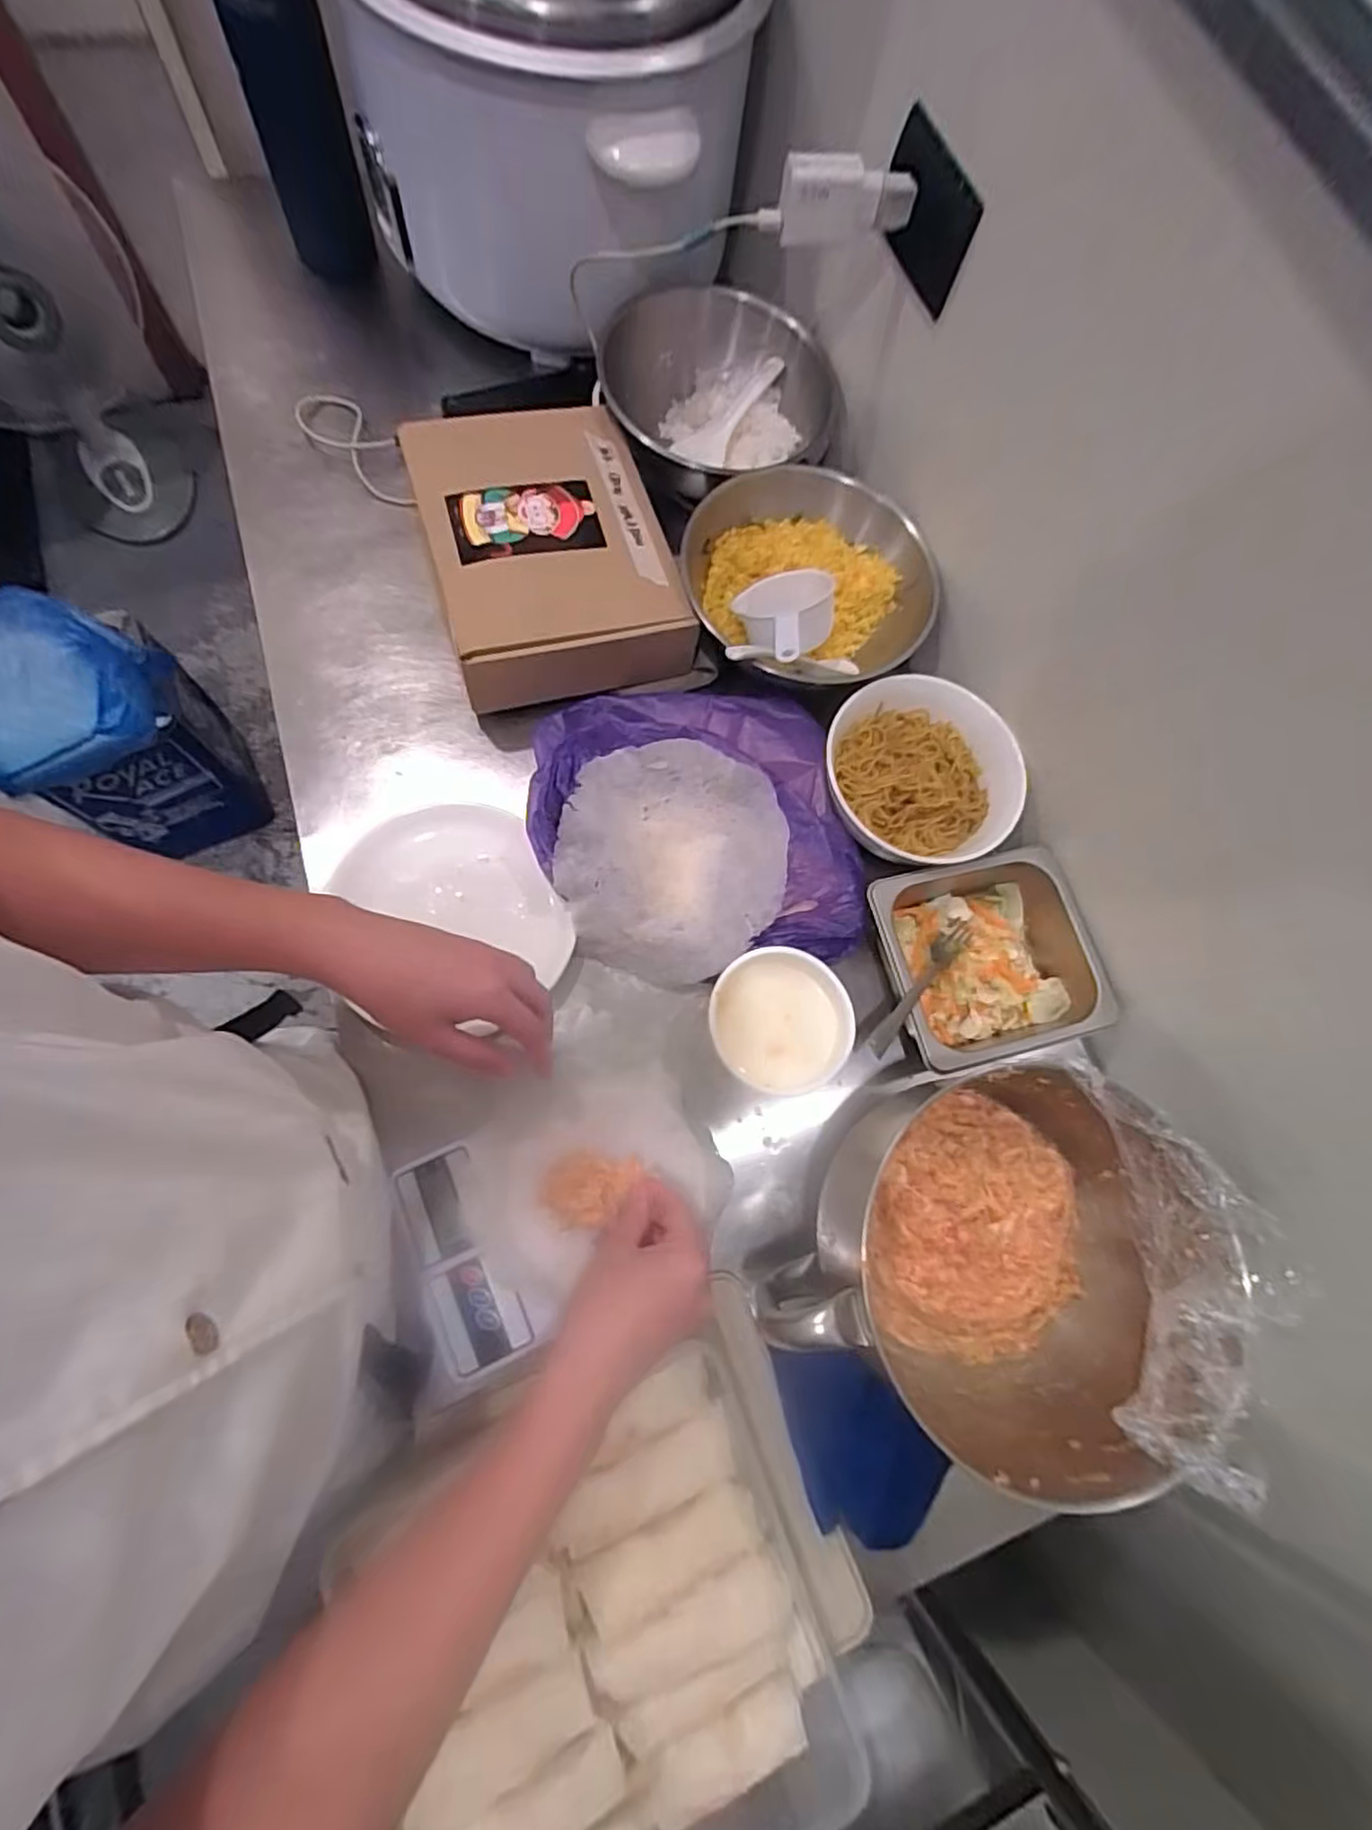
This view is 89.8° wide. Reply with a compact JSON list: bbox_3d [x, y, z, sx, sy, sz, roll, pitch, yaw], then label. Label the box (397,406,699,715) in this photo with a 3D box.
[{"bbox_3d":[-0.127,-0.338,0.624,0.197,0.082,0.260,-16,76,-12],"label":"box"}]

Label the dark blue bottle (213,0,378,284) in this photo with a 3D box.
[{"bbox_3d":[-0.371,-0.762,0.649,0.090,0.248,0.086,-21,77,-13],"label":"dark blue bottle"}]

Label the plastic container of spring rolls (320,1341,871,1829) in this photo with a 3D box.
[{"bbox_3d":[-0.058,0.438,0.426,0.252,0.080,0.273,-20,77,-13],"label":"plastic container of spring rolls"}]

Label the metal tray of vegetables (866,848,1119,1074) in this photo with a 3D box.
[{"bbox_3d":[0.257,0.038,0.583,0.181,0.068,0.155,-11,75,-11],"label":"metal tray of vegetables"}]

